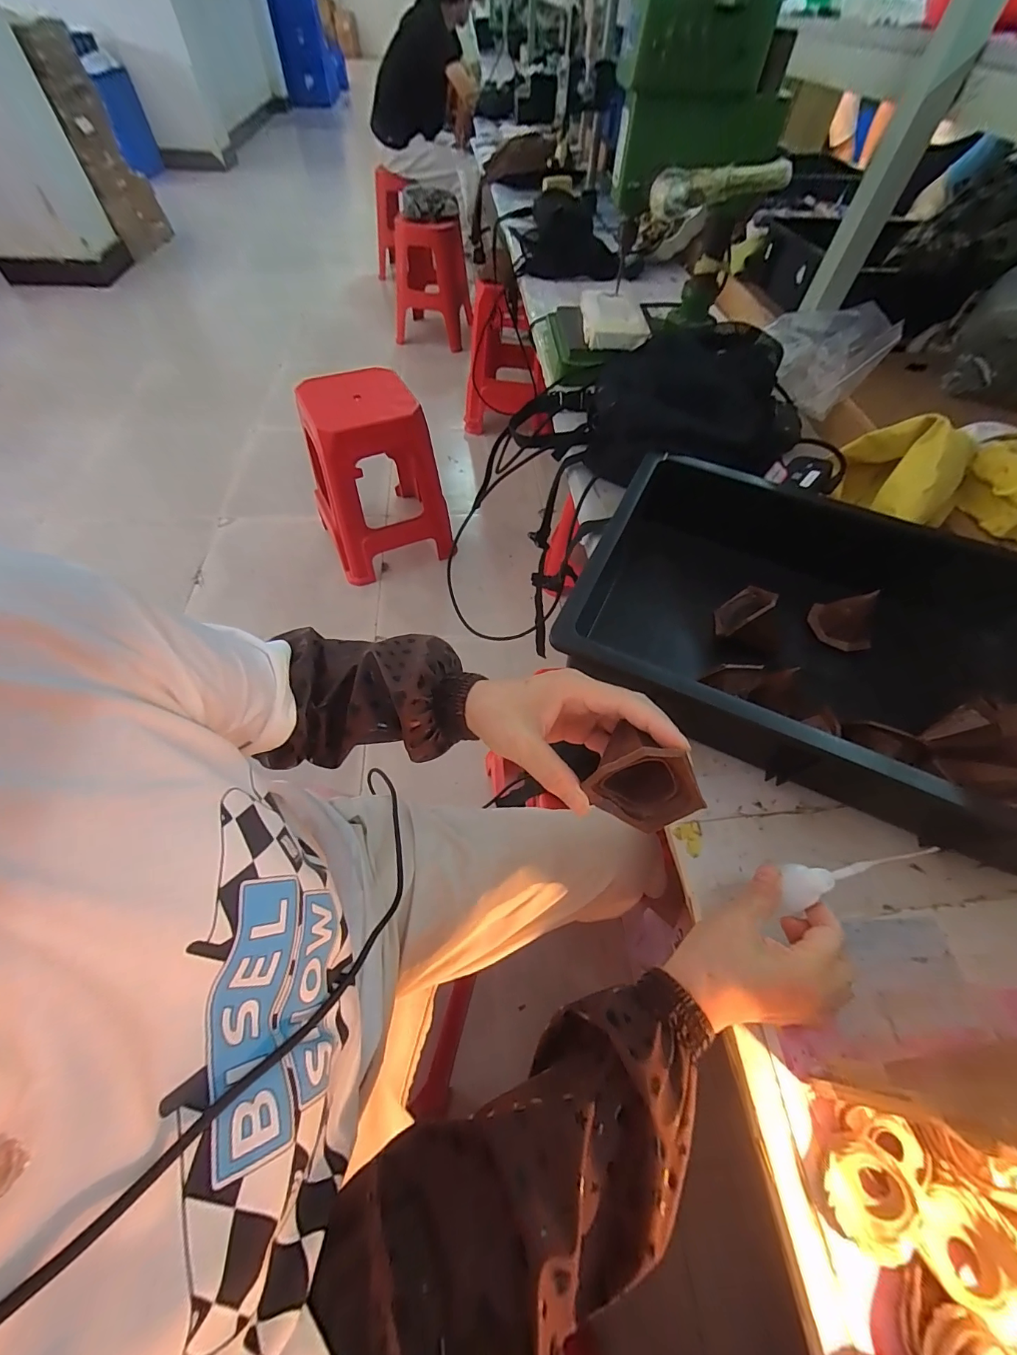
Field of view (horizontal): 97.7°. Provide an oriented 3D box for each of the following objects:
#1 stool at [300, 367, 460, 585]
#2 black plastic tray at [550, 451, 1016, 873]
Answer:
[{"bbox_3d":[-0.420,-0.623,1.372,0.353,0.452,0.352,-24,62,-17],"label":"stool"},{"bbox_3d":[0.318,-0.029,0.448,0.478,0.125,0.318,24,60,11],"label":"black plastic tray"}]

